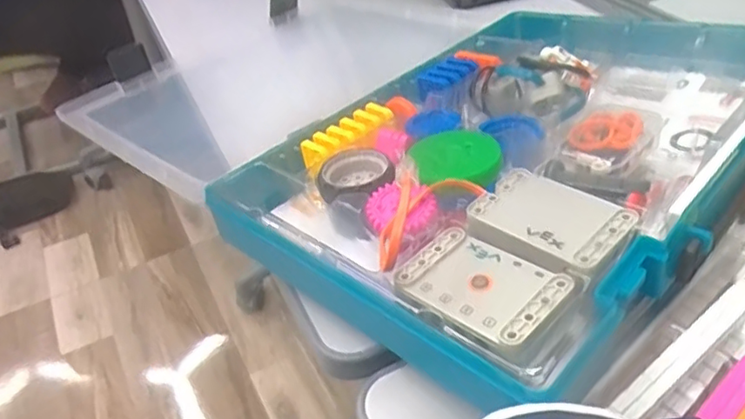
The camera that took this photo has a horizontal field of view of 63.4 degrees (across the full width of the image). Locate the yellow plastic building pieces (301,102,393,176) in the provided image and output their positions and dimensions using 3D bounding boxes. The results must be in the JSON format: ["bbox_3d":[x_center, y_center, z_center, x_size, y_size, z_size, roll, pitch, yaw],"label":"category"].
[{"bbox_3d":[-0.017,-0.053,0.432,0.031,0.011,0.083,29,51,32],"label":"yellow plastic building pieces"}]

